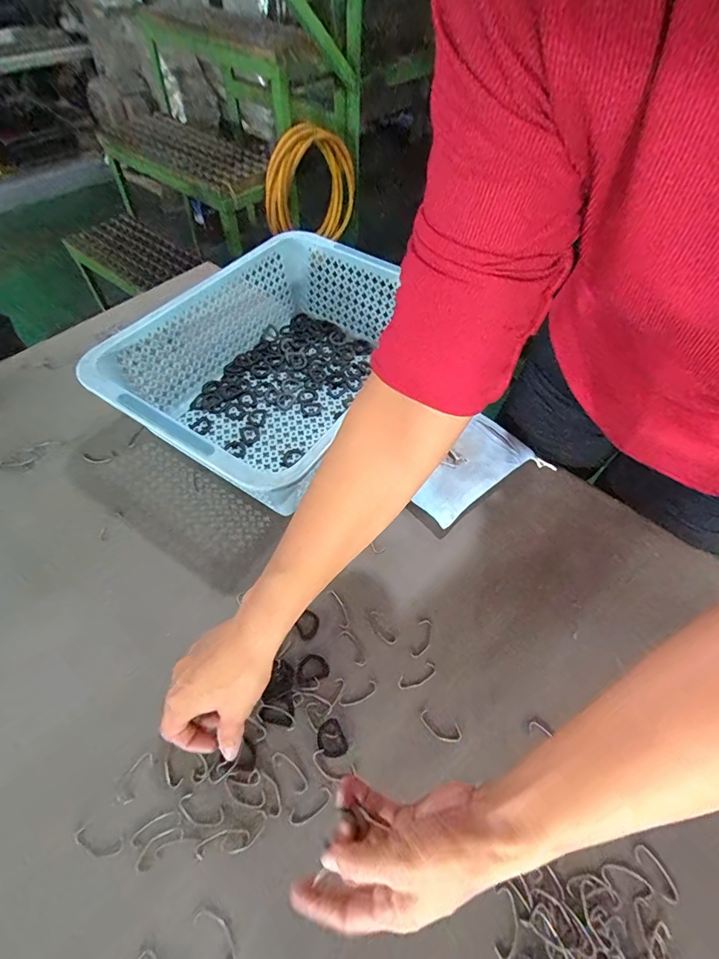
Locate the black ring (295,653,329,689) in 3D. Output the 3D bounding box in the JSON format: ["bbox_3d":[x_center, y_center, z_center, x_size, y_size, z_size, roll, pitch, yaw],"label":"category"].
[{"bbox_3d":[-0.045,0.178,0.400,0.031,0.004,0.025,-26,60,-19],"label":"black ring"}]

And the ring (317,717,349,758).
[{"bbox_3d":[-0.025,0.223,0.368,0.023,0.004,0.029,-22,59,-17],"label":"ring"}]

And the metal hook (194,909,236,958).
[{"bbox_3d":[-0.099,0.320,0.301,0.015,0.004,0.039,-37,64,-25],"label":"metal hook"}]

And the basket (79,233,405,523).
[{"bbox_3d":[-0.099,-0.149,0.558,0.279,0.121,0.394,25,57,14],"label":"basket"}]

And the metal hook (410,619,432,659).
[{"bbox_3d":[0.062,0.155,0.417,0.016,0.004,0.039,17,56,9],"label":"metal hook"}]

